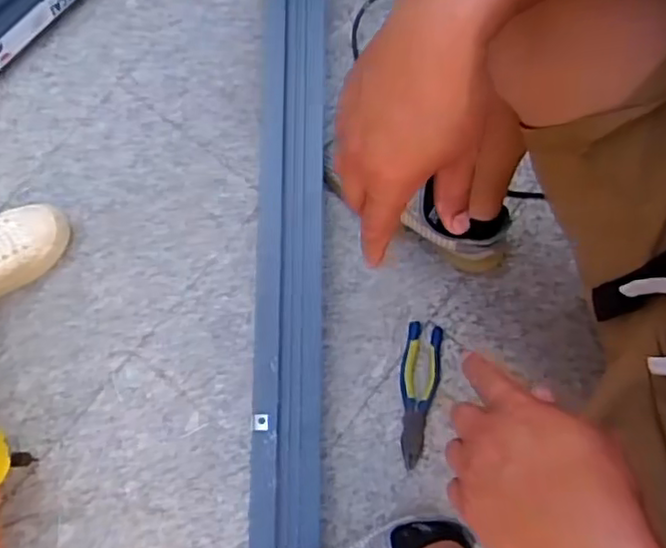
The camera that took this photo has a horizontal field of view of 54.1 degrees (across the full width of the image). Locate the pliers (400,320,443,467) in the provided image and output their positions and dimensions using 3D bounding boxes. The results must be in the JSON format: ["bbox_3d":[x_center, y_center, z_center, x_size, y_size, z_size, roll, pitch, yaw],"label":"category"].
[{"bbox_3d":[0.114,0.163,0.886,0.049,0.018,0.189,10,79,2],"label":"pliers"}]

